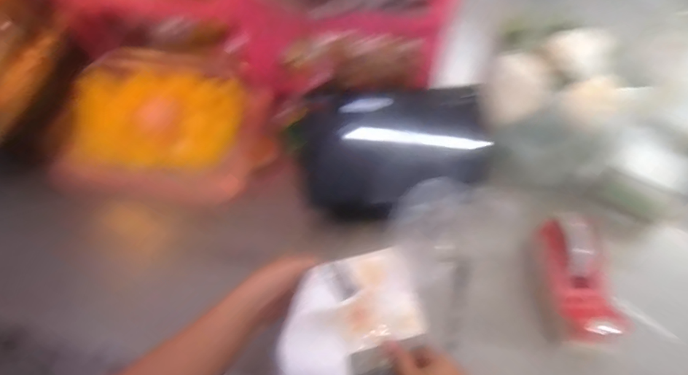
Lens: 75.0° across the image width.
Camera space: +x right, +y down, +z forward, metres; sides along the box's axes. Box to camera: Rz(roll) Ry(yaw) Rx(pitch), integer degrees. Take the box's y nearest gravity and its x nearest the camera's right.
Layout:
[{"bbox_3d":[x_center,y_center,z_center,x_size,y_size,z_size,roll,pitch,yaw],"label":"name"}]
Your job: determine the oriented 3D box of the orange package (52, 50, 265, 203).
[{"bbox_3d":[-0.301,-0.113,0.750,0.328,0.058,0.268,1,60,1],"label":"orange package"}]

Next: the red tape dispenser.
[{"bbox_3d":[0.296,0.113,0.569,0.063,0.086,0.162,-5,60,-2],"label":"red tape dispenser"}]

